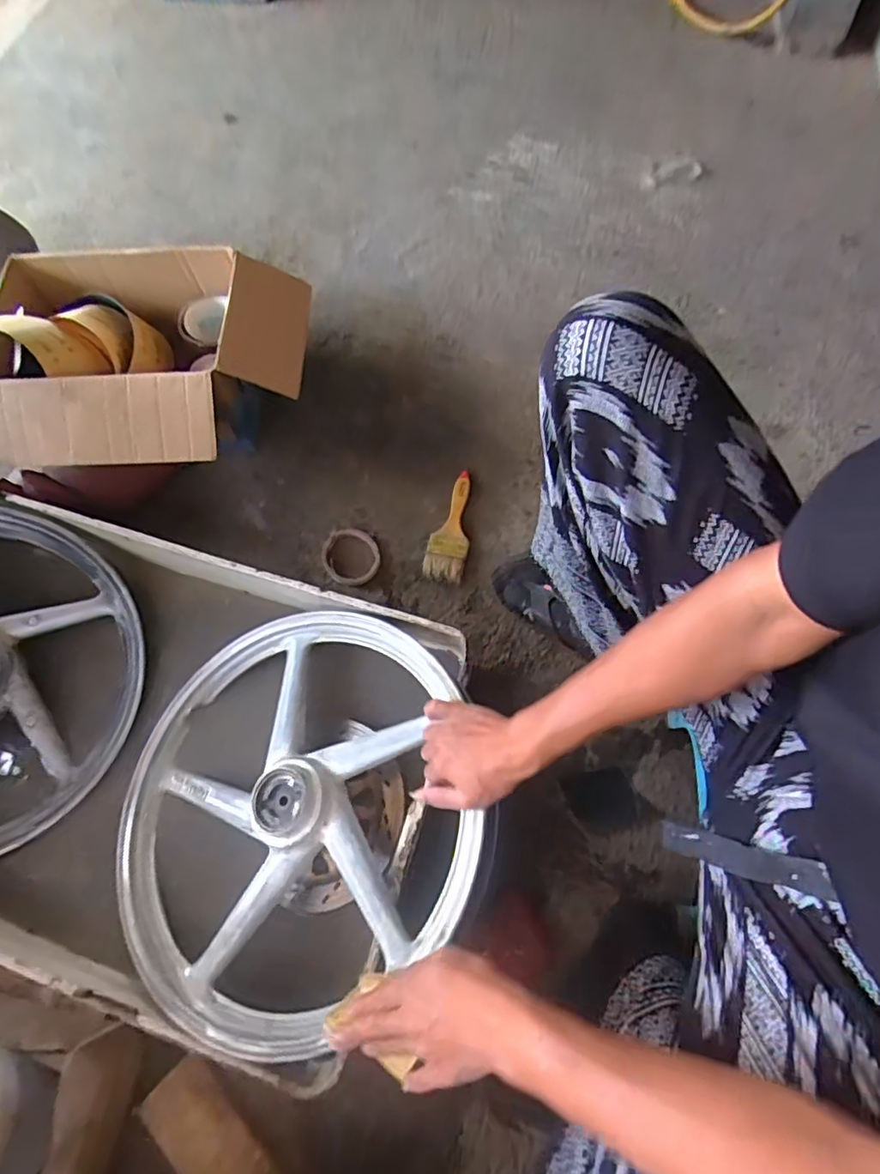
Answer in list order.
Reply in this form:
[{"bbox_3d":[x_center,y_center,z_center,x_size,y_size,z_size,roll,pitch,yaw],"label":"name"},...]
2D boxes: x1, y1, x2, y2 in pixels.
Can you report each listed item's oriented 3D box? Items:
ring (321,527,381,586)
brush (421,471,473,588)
[{"bbox_3d":[-0.129,-0.048,0.846,0.085,0.011,0.086,0,66,1],"label":"ring"},{"bbox_3d":[0.017,-0.089,0.862,0.057,0.026,0.169,9,66,5],"label":"brush"}]

